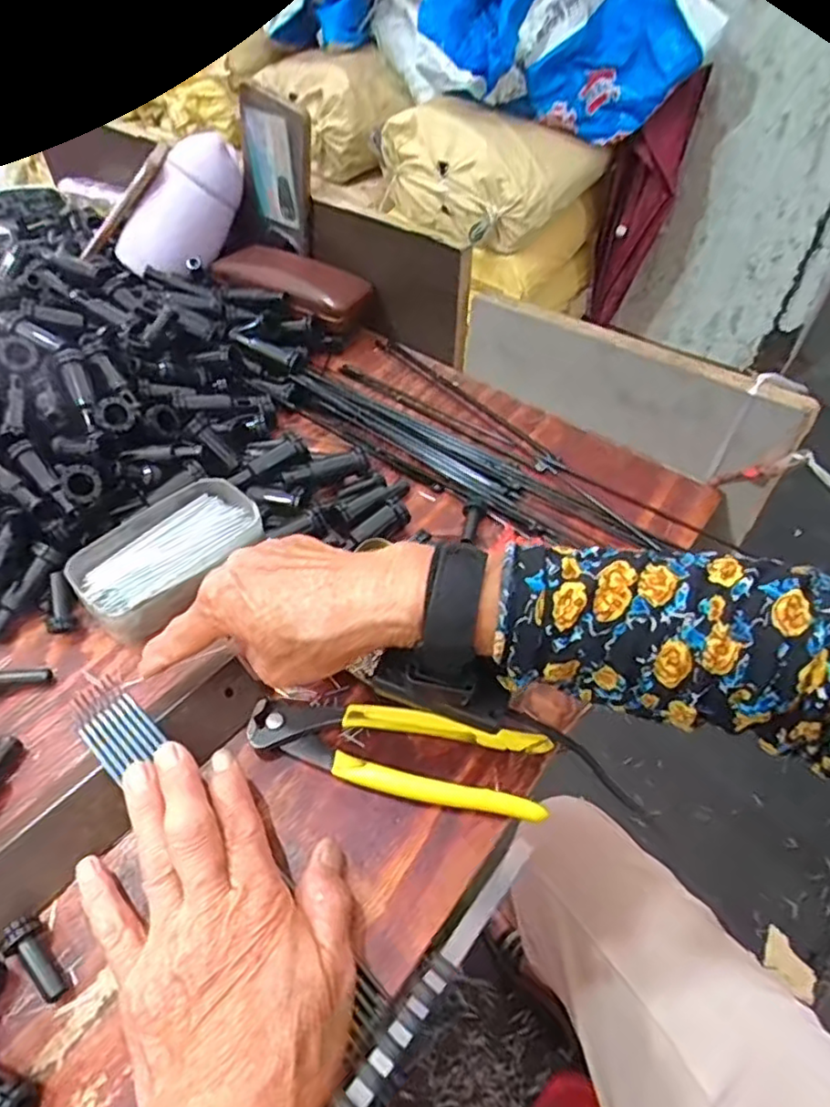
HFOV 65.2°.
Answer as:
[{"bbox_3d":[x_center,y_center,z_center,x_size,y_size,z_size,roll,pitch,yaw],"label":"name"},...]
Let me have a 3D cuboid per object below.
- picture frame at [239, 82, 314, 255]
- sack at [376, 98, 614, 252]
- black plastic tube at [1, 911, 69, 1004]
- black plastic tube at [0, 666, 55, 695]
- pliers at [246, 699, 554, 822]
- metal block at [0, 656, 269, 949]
[{"bbox_3d":[-0.124,-0.342,0.581,0.073,0.125,0.010,30,54,15],"label":"picture frame"},{"bbox_3d":[0.168,-0.864,1.439,0.314,0.212,0.383,-37,60,-27],"label":"sack"},{"bbox_3d":[-0.173,0.186,0.297,0.015,0.010,0.040,-35,70,-27],"label":"black plastic tube"},{"bbox_3d":[-0.239,0.075,0.388,0.041,0.017,0.015,-3,48,-21],"label":"black plastic tube"},{"bbox_3d":[-0.011,0.109,0.362,0.164,0.012,0.047,10,49,7],"label":"pliers"},{"bbox_3d":[-0.155,0.125,0.339,0.036,0.020,0.177,35,60,26],"label":"metal block"}]

